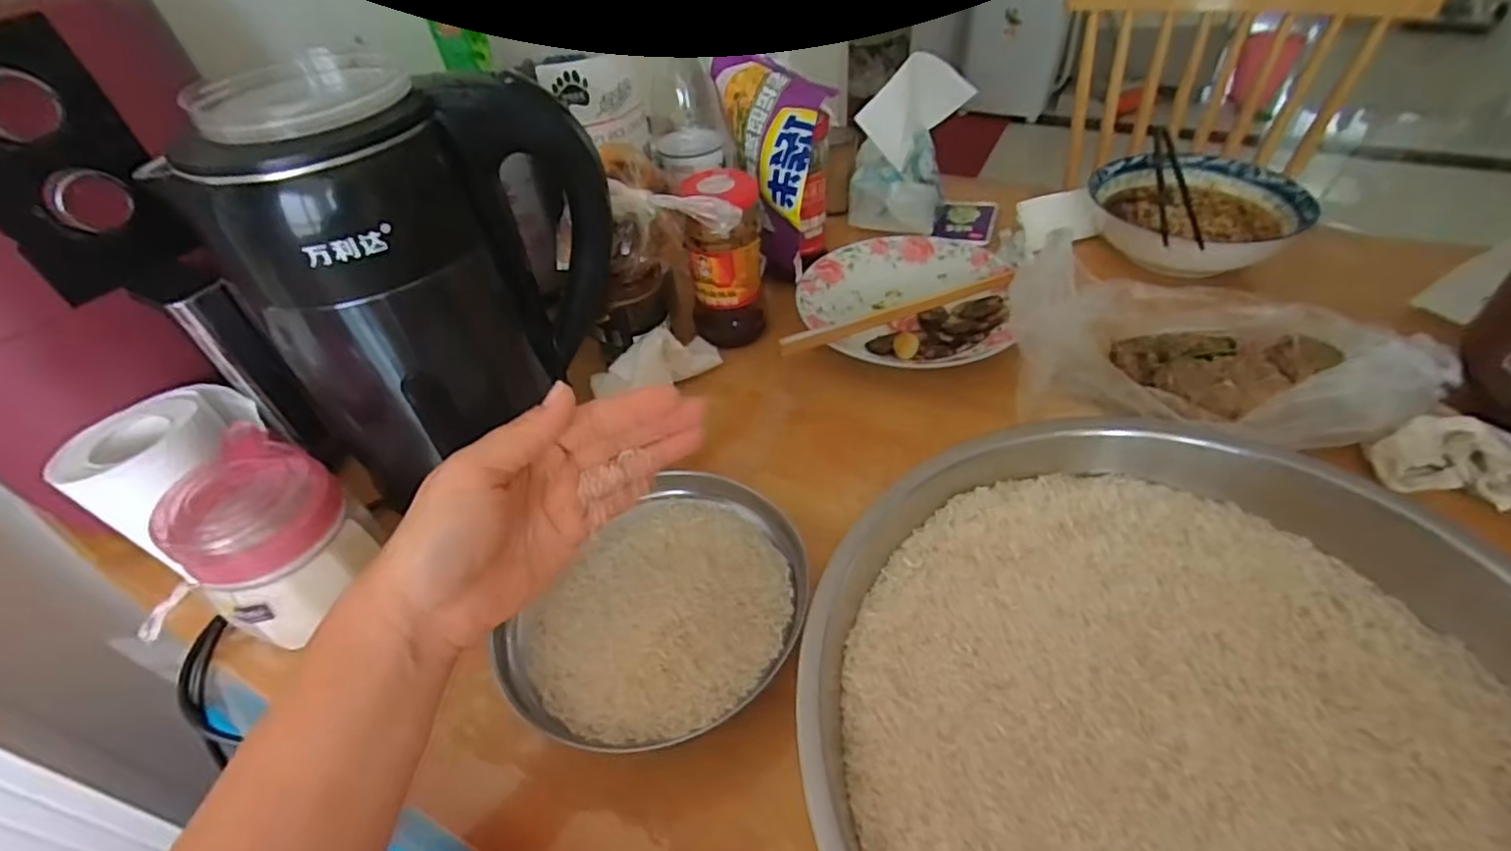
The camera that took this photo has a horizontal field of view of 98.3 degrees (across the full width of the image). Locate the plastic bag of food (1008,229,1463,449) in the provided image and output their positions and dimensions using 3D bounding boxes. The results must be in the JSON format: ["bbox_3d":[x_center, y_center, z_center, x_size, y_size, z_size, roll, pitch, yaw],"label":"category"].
[{"bbox_3d":[0.306,-0.064,0.451,0.241,0.077,0.146,9,46,15],"label":"plastic bag of food"}]

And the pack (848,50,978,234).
[{"bbox_3d":[0.150,-0.280,0.653,0.085,0.140,0.108,16,48,21],"label":"pack"}]

